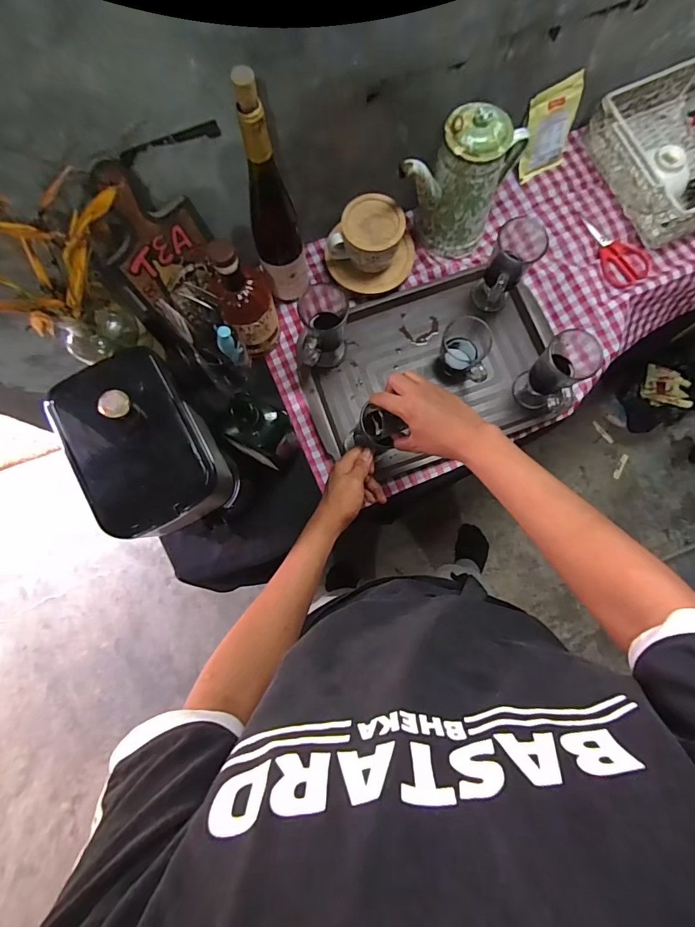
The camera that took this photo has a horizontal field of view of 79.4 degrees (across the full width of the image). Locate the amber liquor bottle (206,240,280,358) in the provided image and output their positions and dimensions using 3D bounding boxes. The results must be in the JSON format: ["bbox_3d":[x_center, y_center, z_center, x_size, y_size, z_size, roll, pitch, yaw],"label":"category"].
[{"bbox_3d":[-0.148,-0.238,0.619,0.076,0.221,0.071,-16,80,-3],"label":"amber liquor bottle"}]

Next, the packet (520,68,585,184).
[{"bbox_3d":[0.335,-0.544,0.686,0.096,0.121,0.016,-29,56,0],"label":"packet"}]

